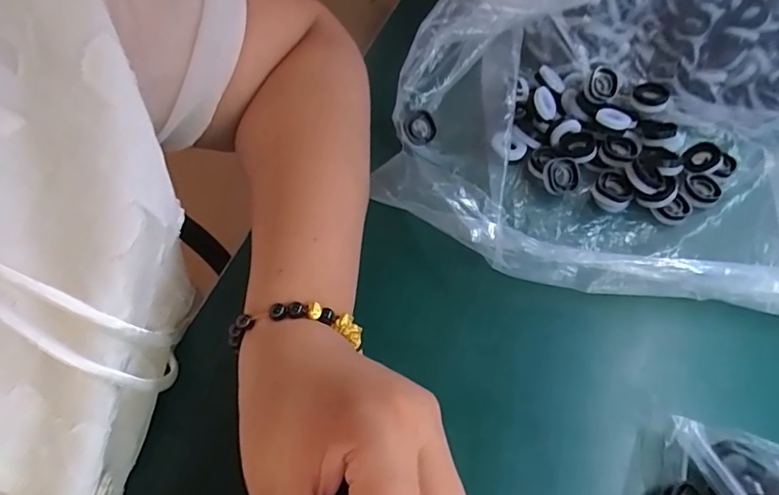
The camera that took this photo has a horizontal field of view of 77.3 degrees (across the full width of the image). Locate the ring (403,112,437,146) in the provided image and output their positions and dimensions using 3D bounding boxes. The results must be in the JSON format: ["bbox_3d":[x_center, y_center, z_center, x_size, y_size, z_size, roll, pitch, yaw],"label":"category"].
[{"bbox_3d":[0.023,-0.093,0.383,0.024,0.014,0.024,27,83,-10],"label":"ring"}]

